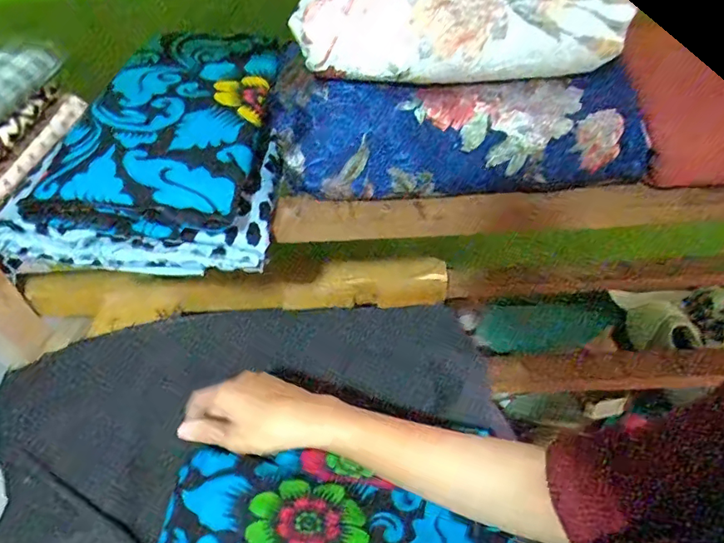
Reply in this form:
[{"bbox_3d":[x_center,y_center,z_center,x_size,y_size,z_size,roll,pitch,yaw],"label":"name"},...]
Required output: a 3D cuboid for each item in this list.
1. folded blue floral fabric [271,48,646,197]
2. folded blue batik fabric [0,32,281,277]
[{"bbox_3d":[0.080,-0.114,0.418,0.290,0.082,0.070,-1,44,4],"label":"folded blue floral fabric"},{"bbox_3d":[-0.165,-0.118,0.463,0.191,0.083,0.272,-1,44,5],"label":"folded blue batik fabric"}]

